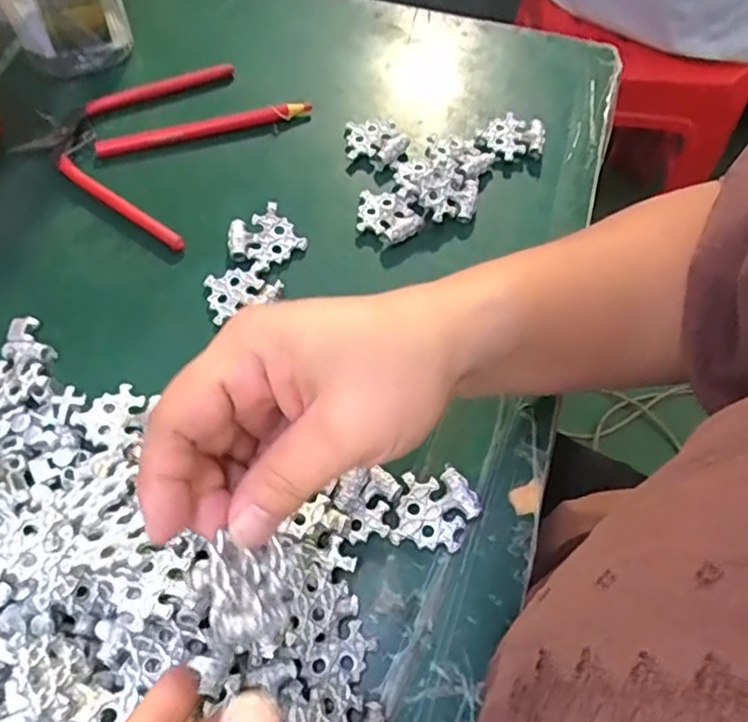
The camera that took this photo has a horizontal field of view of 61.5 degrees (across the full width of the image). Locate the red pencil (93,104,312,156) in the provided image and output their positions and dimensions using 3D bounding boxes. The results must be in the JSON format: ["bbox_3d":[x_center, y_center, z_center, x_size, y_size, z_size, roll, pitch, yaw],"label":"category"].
[{"bbox_3d":[-0.112,-0.155,0.415,0.141,0.009,0.008,-12,64,-7],"label":"red pencil"}]

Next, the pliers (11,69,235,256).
[{"bbox_3d":[-0.166,-0.142,0.408,0.118,0.012,0.151,5,63,1],"label":"pliers"}]

